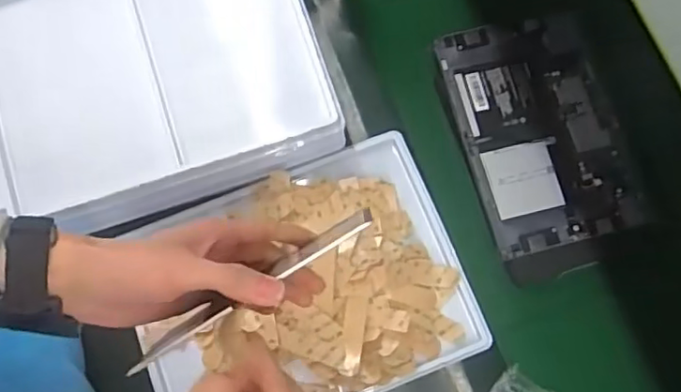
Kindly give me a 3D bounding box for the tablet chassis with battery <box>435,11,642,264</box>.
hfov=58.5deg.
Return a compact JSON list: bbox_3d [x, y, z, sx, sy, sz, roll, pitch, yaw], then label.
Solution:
[{"bbox_3d":[0.212,-0.071,0.648,0.158,0.010,0.245,-14,77,-5],"label":"tablet chassis with battery"}]

